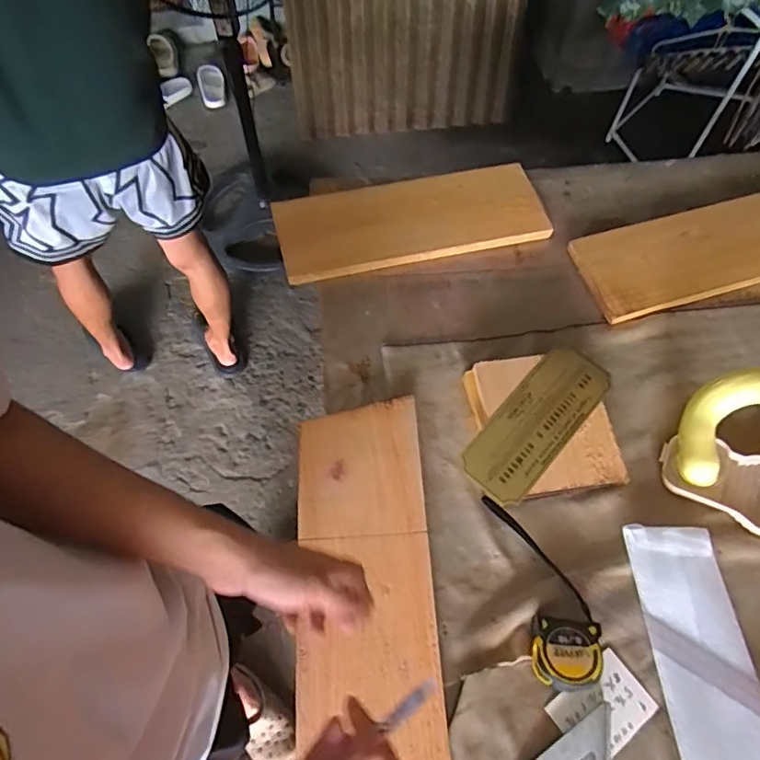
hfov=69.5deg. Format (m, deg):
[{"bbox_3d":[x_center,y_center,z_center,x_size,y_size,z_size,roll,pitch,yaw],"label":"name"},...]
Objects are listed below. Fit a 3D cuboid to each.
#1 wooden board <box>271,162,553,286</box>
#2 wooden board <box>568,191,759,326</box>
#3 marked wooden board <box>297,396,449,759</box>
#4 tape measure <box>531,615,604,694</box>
[{"bbox_3d":[0.048,-0.251,0.847,0.406,0.028,0.148,-11,64,-7],"label":"wooden board"},{"bbox_3d":[0.504,-0.202,0.828,0.428,0.015,0.150,-17,65,-9],"label":"wooden board"},{"bbox_3d":[-0.015,0.220,0.601,0.154,0.020,0.407,-6,62,-4],"label":"marked wooden board"},{"bbox_3d":[0.192,0.279,0.565,0.063,0.035,0.071,11,64,4],"label":"tape measure"}]

